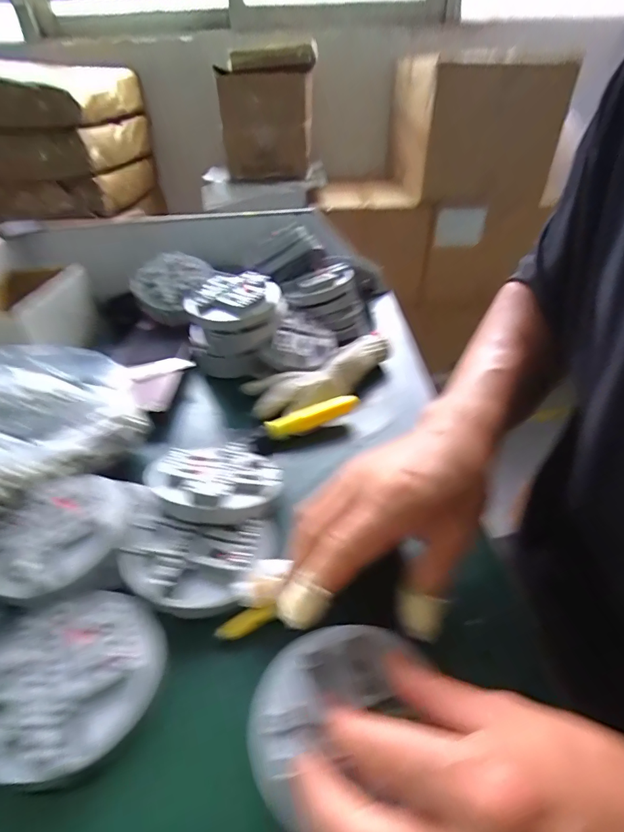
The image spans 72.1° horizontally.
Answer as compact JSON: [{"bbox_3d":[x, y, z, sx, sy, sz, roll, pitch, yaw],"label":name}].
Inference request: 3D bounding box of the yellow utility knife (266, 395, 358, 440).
[{"bbox_3d":[0.001,0.000,0.446,0.099,0.024,0.013,-14,37,-21],"label":"yellow utility knife"}]

